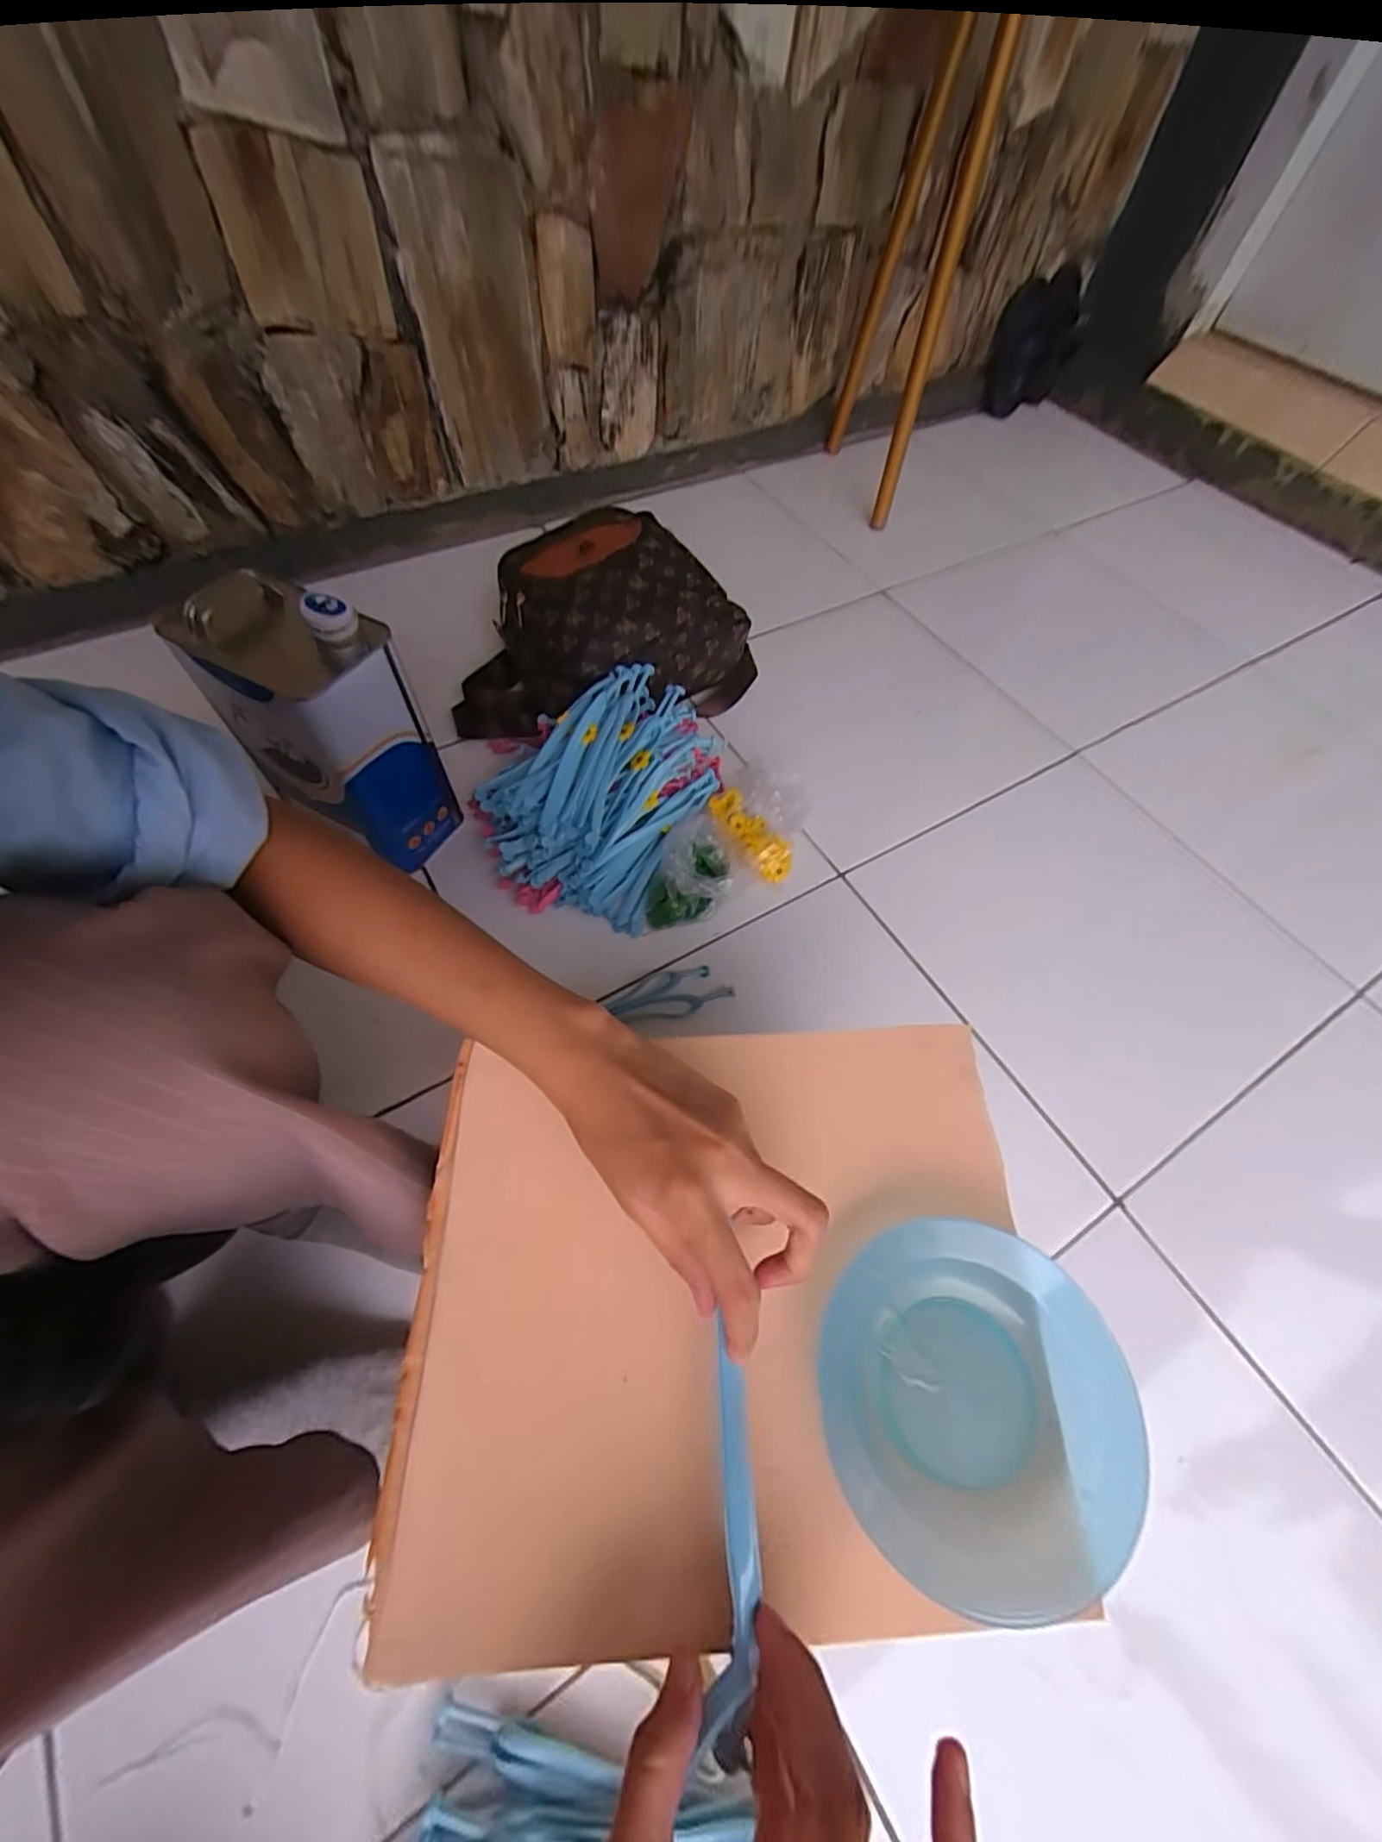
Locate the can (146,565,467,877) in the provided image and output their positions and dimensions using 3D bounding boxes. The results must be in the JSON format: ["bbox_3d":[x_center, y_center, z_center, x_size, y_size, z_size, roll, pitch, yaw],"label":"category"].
[{"bbox_3d":[-0.347,-0.189,0.600,0.164,0.244,0.104,26,61,11],"label":"can"}]

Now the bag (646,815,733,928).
[{"bbox_3d":[0.000,-0.053,0.679,0.083,0.060,0.115,7,59,0],"label":"bag"}]

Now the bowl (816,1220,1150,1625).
[{"bbox_3d":[0.118,0.202,0.270,0.124,0.029,0.127,2,59,-3],"label":"bowl"}]

